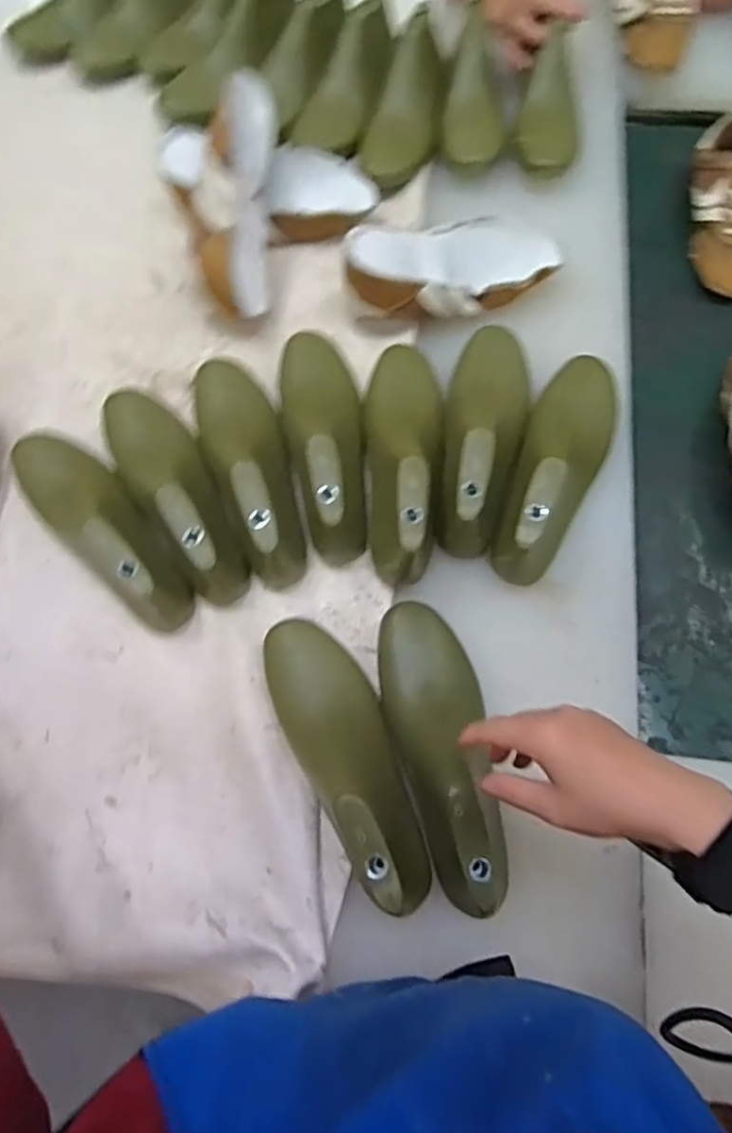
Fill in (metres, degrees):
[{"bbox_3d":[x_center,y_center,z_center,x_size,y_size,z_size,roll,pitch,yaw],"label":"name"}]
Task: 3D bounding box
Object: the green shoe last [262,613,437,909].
[{"bbox_3d":[-0.015,0.147,0.548,0.077,0.089,0.241,-23,70,-7],"label":"green shoe last"}]

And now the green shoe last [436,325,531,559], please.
[{"bbox_3d":[0.115,-0.132,0.654,0.078,0.091,0.245,10,70,6],"label":"green shoe last"}]

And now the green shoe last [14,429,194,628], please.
[{"bbox_3d":[-0.253,-0.042,0.636,0.076,0.088,0.254,-38,72,-12],"label":"green shoe last"}]

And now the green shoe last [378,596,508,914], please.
[{"bbox_3d":[0.063,0.142,0.551,0.075,0.090,0.242,-11,69,-3],"label":"green shoe last"}]

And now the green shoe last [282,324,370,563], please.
[{"bbox_3d":[-0.041,-0.134,0.658,0.079,0.092,0.252,-9,69,-2],"label":"green shoe last"}]

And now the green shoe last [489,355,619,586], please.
[{"bbox_3d":[0.185,-0.103,0.640,0.079,0.089,0.251,22,71,10],"label":"green shoe last"}]

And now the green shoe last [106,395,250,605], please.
[{"bbox_3d":[-0.186,-0.082,0.642,0.079,0.094,0.243,-30,71,-9],"label":"green shoe last"}]

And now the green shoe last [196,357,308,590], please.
[{"bbox_3d":[-0.114,-0.109,0.652,0.076,0.091,0.255,-19,70,-5],"label":"green shoe last"}]

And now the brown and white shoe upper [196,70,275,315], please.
[{"bbox_3d":[-0.135,-0.386,0.725,0.059,0.081,0.253,4,88,3],"label":"brown and white shoe upper"}]

